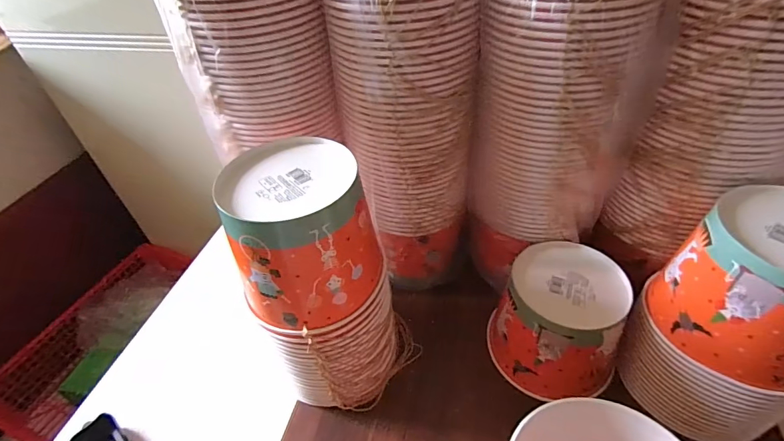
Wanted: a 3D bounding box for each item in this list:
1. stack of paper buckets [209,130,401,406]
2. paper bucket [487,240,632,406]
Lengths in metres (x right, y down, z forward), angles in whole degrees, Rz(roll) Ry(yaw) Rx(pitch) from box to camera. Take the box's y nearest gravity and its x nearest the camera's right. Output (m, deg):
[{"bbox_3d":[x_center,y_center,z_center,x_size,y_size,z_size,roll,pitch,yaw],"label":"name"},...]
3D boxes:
[{"bbox_3d":[-0.077,0.078,0.466,0.138,0.297,0.154,-19,44,-13],"label":"stack of paper buckets"},{"bbox_3d":[0.209,0.128,0.504,0.140,0.131,0.149,-3,43,3],"label":"paper bucket"}]

